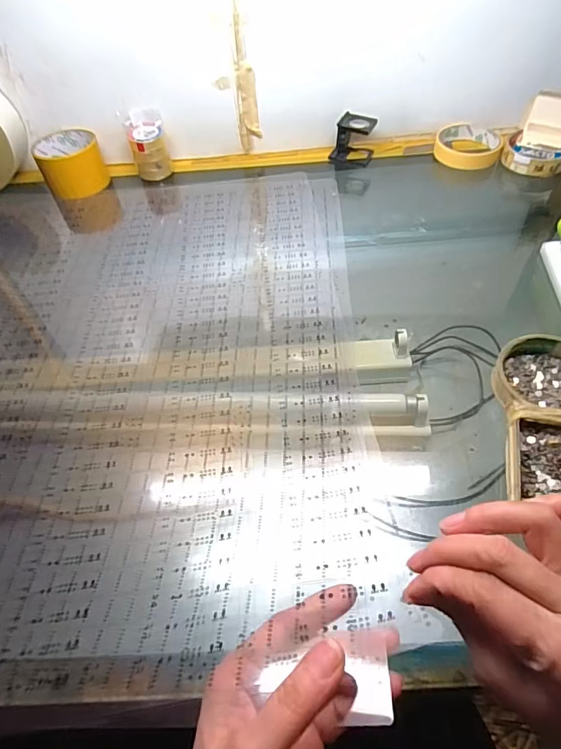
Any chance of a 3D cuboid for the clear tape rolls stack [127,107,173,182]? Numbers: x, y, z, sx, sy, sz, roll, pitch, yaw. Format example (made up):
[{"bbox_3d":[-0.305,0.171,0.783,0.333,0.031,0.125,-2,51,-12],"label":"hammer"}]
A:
[{"bbox_3d":[-0.177,-0.313,0.609,0.047,0.074,0.051,-15,53,-6],"label":"clear tape rolls stack"}]

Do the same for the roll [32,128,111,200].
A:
[{"bbox_3d":[-0.272,-0.278,0.585,0.076,0.052,0.078,-2,53,3],"label":"roll"}]

